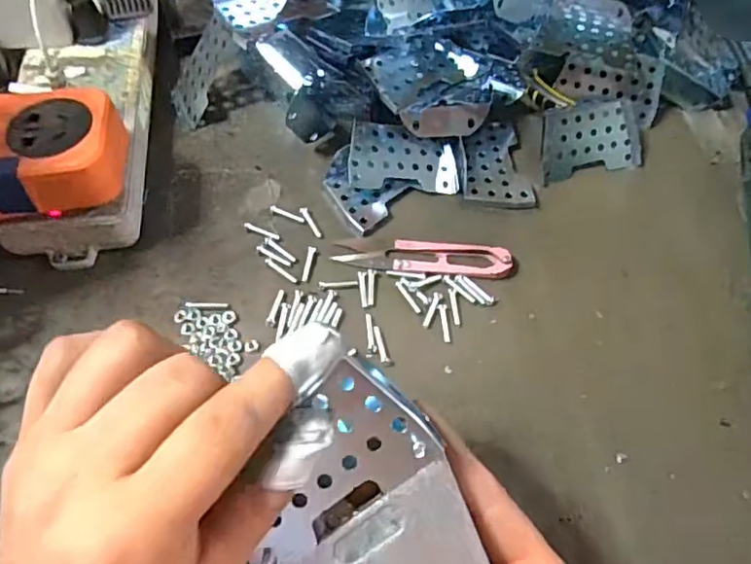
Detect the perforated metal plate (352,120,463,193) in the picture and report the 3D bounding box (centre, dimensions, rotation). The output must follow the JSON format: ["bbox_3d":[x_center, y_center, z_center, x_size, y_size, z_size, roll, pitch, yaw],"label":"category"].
[{"bbox_3d":[0.019,-0.079,0.374,0.072,0.013,0.045,3,74,-19],"label":"perforated metal plate"}]

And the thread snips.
[{"bbox_3d":[0.029,-0.016,0.350,0.101,0.008,0.023,5,61,-1],"label":"thread snips"}]

